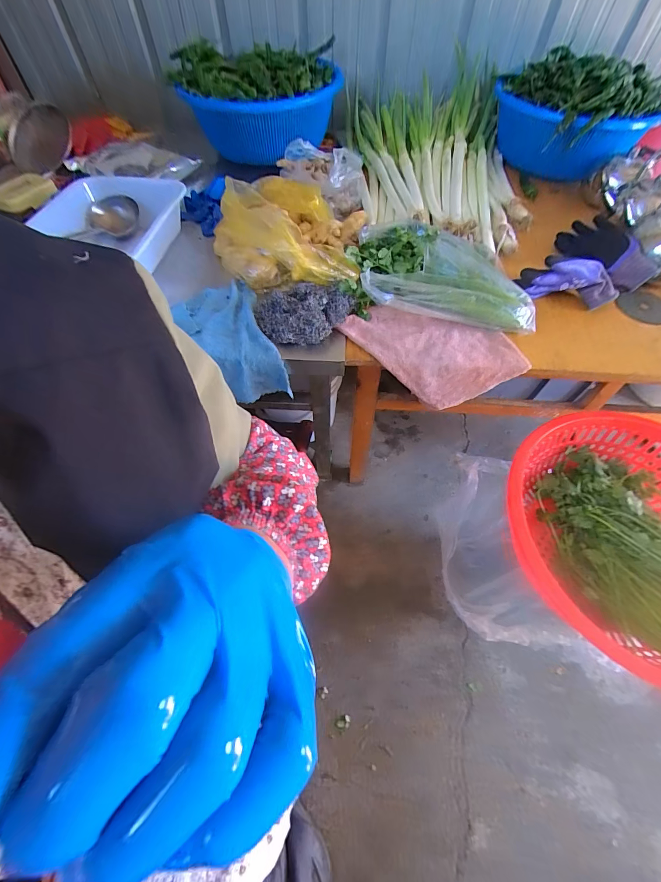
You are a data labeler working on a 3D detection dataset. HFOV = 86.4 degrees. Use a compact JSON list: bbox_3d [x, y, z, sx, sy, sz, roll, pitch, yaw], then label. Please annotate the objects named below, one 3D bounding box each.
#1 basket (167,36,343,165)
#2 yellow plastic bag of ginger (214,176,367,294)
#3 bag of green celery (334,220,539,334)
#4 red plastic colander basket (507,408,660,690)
[{"bbox_3d":[-0.173,-0.773,0.826,0.355,0.179,0.345,-5,60,-3],"label":"basket"},{"bbox_3d":[-0.090,-0.407,0.672,0.286,0.123,0.229,0,60,0],"label":"yellow plastic bag of ginger"},{"bbox_3d":[0.197,-0.301,0.641,0.333,0.086,0.184,6,60,3],"label":"bag of green celery"},{"bbox_3d":[0.498,0.163,0.588,0.385,0.144,0.413,-13,61,-8],"label":"red plastic colander basket"}]

